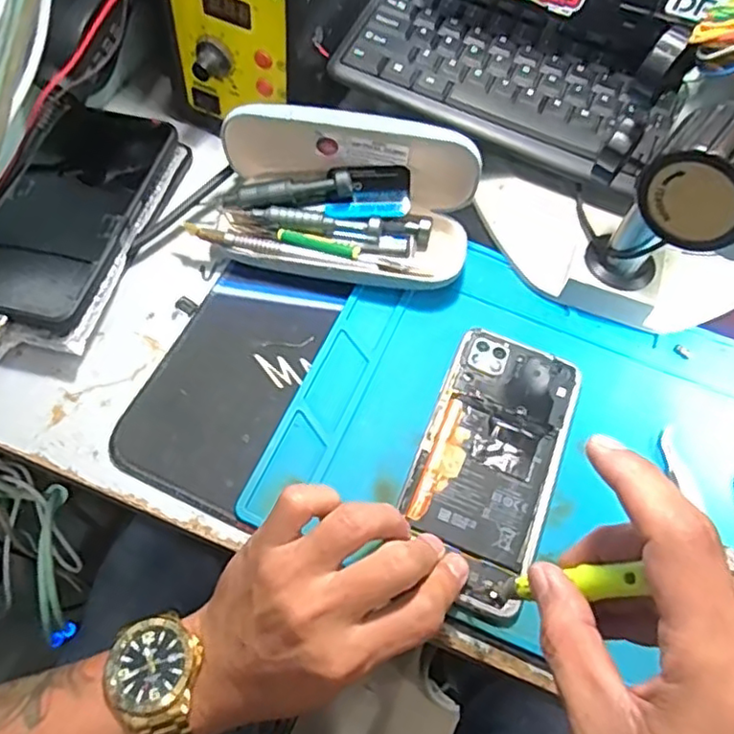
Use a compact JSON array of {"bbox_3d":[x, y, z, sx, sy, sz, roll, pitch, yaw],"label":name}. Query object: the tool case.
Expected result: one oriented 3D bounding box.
[{"bbox_3d":[-0.016,-0.106,0.400,0.166,0.075,0.085,7,62,0],"label":"tool case"}]

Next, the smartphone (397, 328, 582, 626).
[{"bbox_3d":[0.068,0.051,0.355,0.073,0.005,0.154,21,63,7],"label":"smartphone"}]

